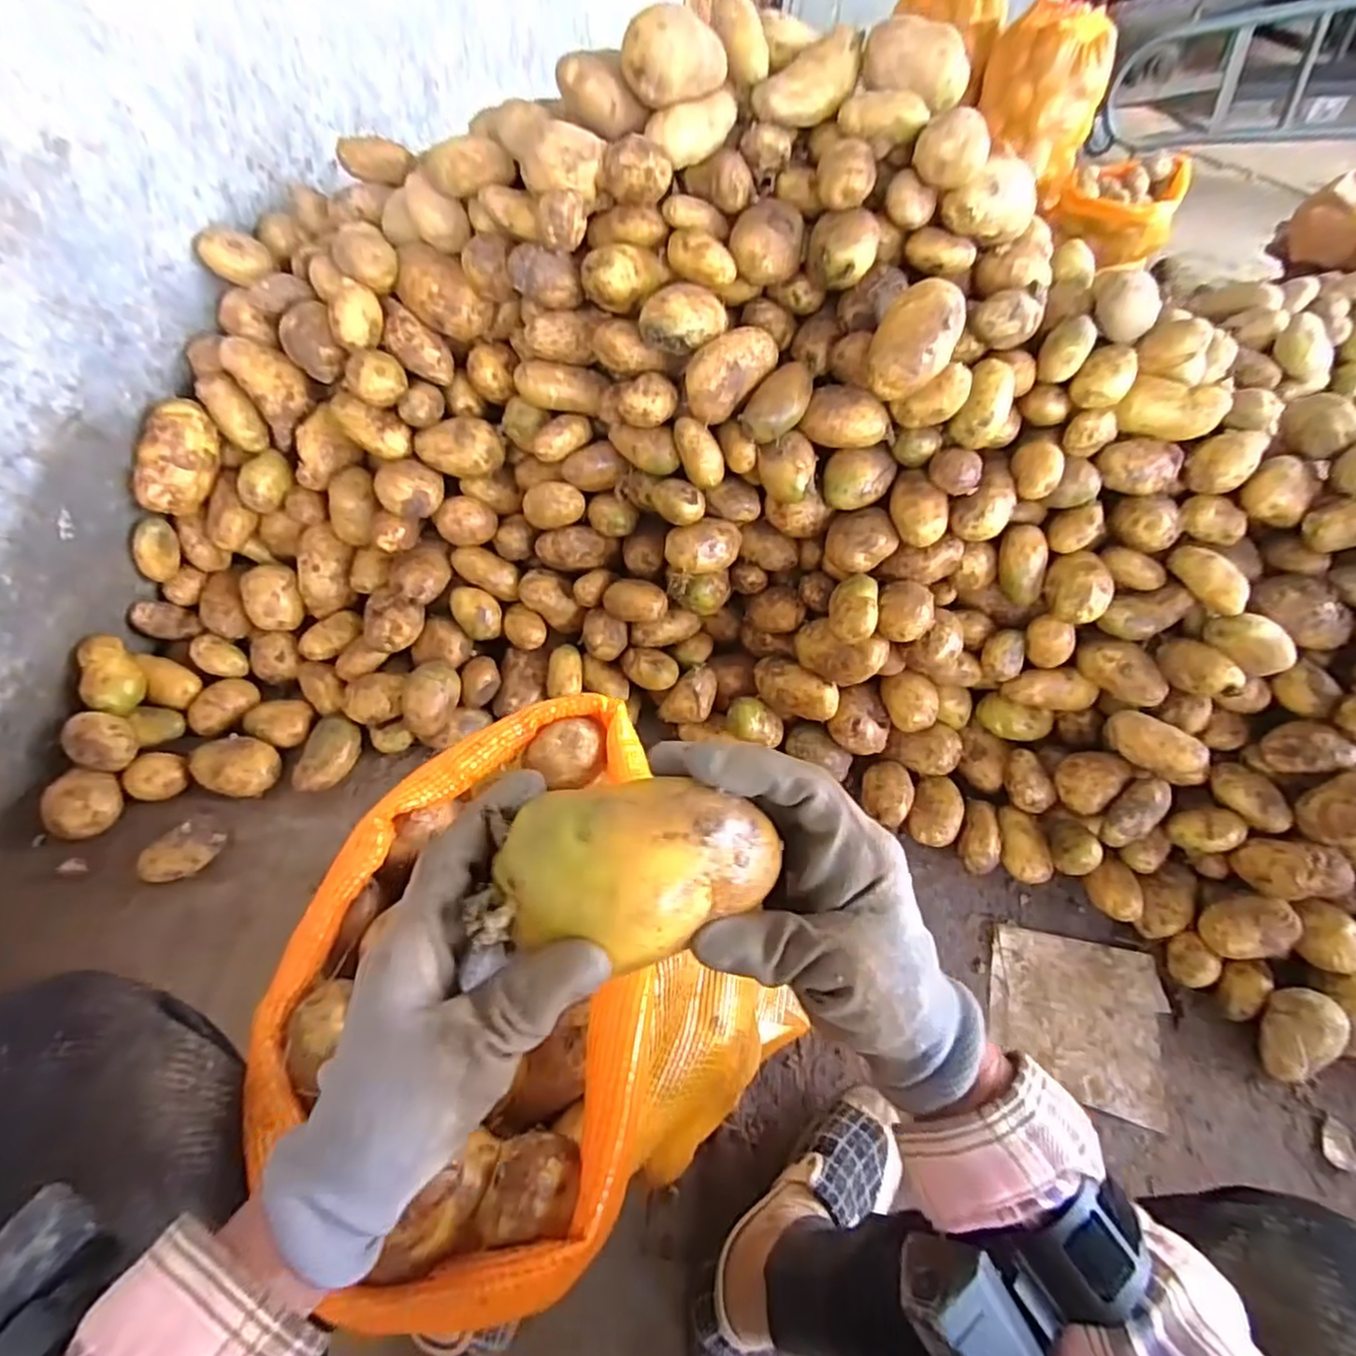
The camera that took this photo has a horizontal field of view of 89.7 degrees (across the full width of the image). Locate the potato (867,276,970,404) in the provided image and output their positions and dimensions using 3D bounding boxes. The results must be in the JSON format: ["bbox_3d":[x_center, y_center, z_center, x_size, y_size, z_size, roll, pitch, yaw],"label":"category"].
[{"bbox_3d":[0.250,-0.355,0.720,0.082,0.067,0.135,20,90,3],"label":"potato"}]

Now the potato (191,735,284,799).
[{"bbox_3d":[-0.542,0.109,0.831,0.089,0.048,0.062,4,51,-3],"label":"potato"}]

